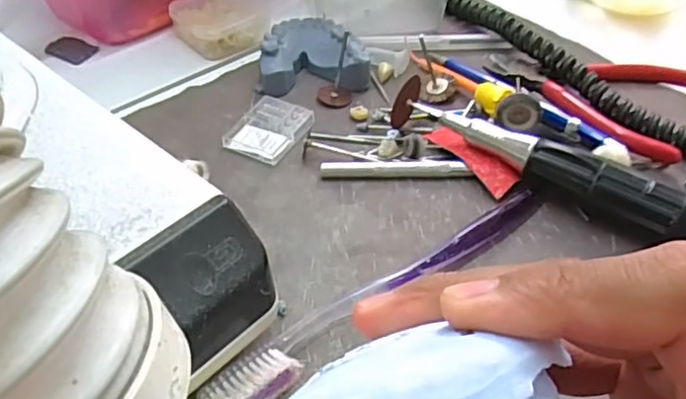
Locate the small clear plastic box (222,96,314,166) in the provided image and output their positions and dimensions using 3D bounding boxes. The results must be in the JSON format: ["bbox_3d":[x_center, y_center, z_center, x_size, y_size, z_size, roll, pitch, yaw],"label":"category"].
[{"bbox_3d":[-0.040,-0.040,0.353,0.036,0.008,0.046,25,49,22],"label":"small clear plastic box"}]

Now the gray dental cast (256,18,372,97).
[{"bbox_3d":[-0.019,-0.090,0.390,0.064,0.022,0.057,-5,45,-6],"label":"gray dental cast"}]

